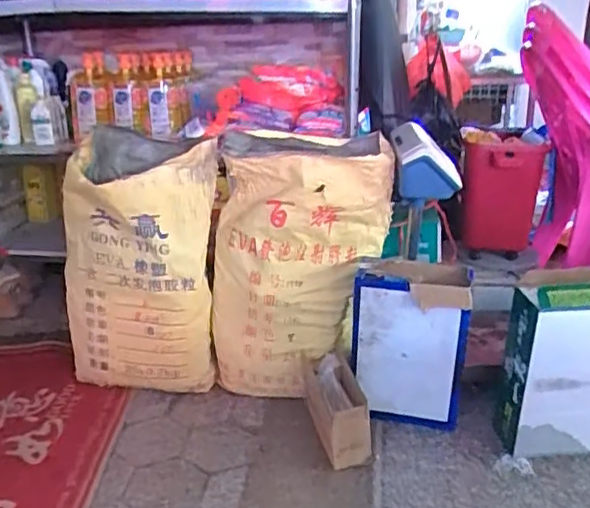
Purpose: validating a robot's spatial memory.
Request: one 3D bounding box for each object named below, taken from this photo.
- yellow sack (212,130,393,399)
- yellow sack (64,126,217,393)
[{"bbox_3d":[0.008,0.040,1.587,0.447,0.637,0.204,-5,23,-8],"label":"yellow sack"},{"bbox_3d":[-0.417,0.049,1.643,0.421,0.629,0.252,5,24,15],"label":"yellow sack"}]

